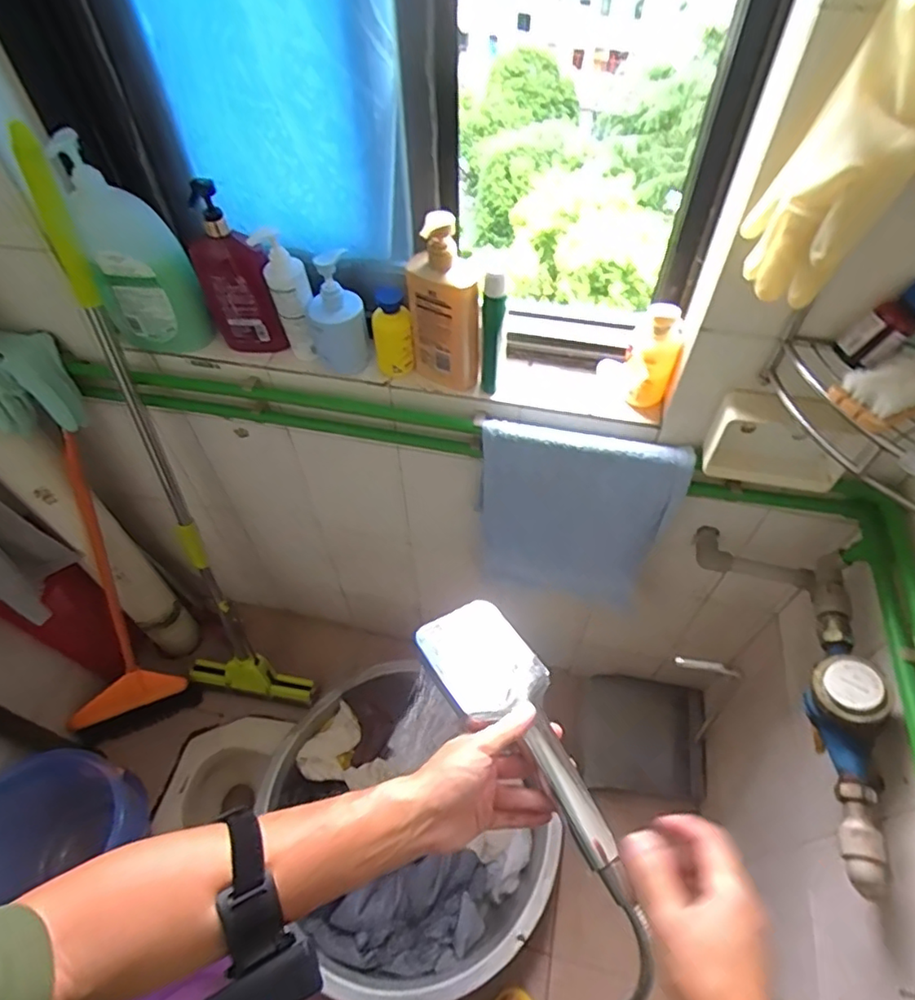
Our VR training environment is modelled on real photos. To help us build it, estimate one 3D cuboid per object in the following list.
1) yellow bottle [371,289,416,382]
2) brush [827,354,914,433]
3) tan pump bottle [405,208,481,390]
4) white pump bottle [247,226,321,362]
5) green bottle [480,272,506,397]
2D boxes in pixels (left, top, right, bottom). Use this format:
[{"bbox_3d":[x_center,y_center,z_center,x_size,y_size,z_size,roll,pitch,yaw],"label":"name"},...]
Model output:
[{"bbox_3d":[-0.092,-0.234,0.825,0.053,0.126,0.038,-11,54,-7],"label":"yellow bottle"},{"bbox_3d":[0.448,-0.112,0.578,0.134,0.038,0.058,-19,55,-13],"label":"brush"},{"bbox_3d":[-0.015,-0.256,0.776,0.095,0.253,0.053,21,56,16],"label":"tan pump bottle"},{"bbox_3d":[-0.232,-0.289,0.824,0.060,0.187,0.049,12,54,10],"label":"white pump bottle"},{"bbox_3d":[0.046,-0.224,0.779,0.028,0.176,0.046,1,53,2],"label":"green bottle"}]

